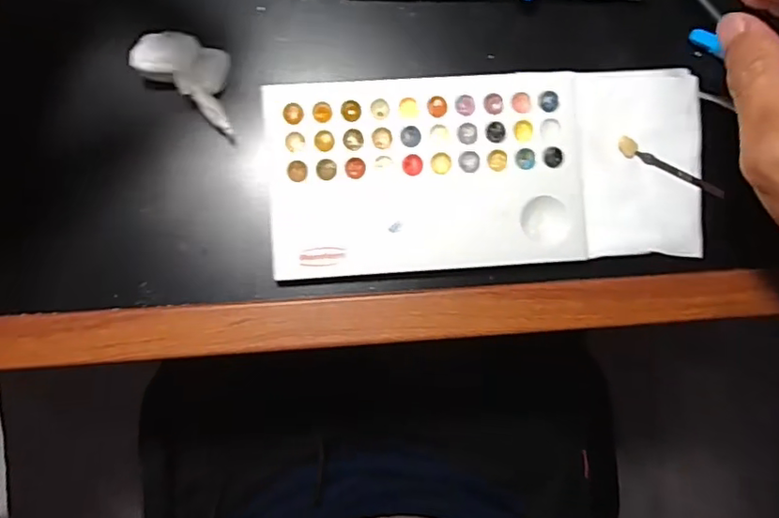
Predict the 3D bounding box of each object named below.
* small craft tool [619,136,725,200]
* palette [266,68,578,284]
[{"bbox_3d":[0.143,-0.045,0.295,0.060,0.007,0.008,29,86,-4],"label":"small craft tool"},{"bbox_3d":[0.019,-0.041,0.280,0.149,0.011,0.093,-4,89,-5],"label":"palette"}]

